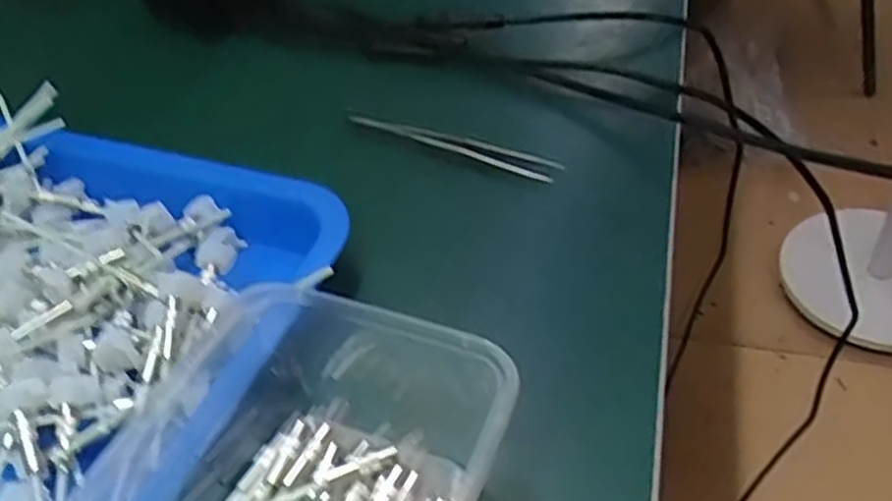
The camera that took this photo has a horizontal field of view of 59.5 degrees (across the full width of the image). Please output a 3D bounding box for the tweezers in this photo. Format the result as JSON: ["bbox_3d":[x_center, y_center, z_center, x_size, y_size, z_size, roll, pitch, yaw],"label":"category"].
[{"bbox_3d":[0.004,-0.059,0.432,0.119,0.014,0.014,13,48,18],"label":"tweezers"}]

